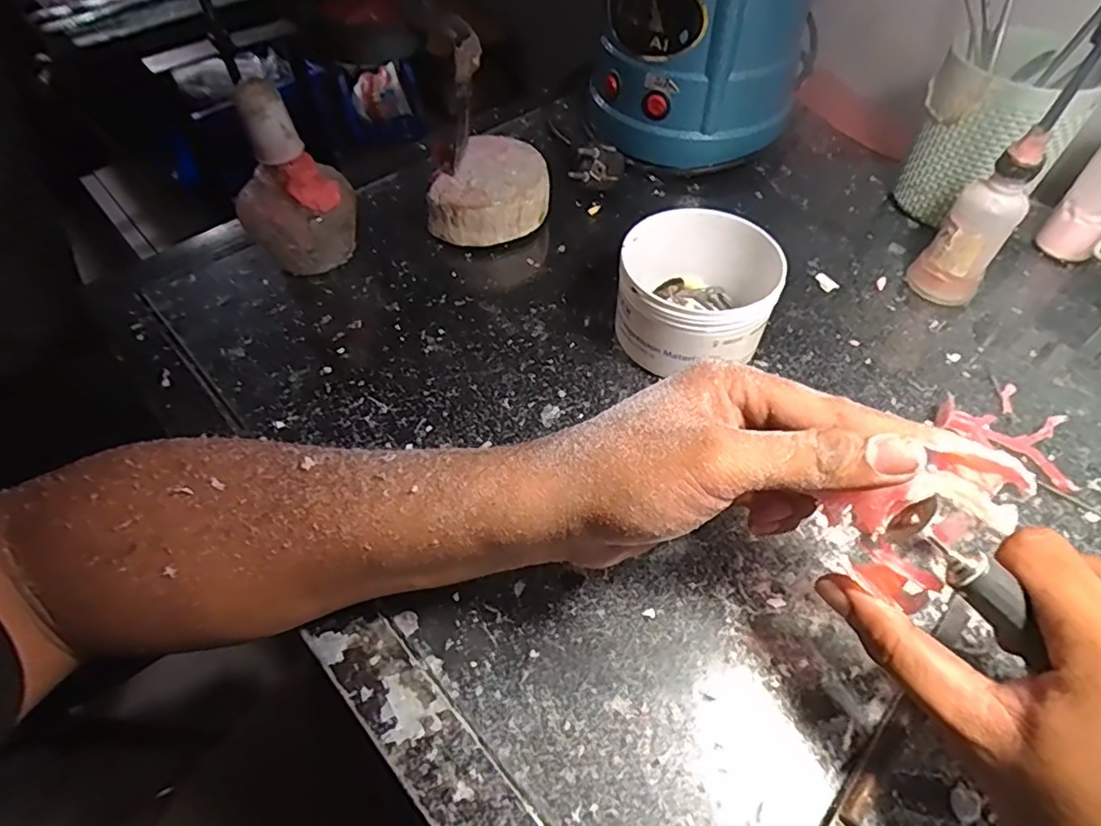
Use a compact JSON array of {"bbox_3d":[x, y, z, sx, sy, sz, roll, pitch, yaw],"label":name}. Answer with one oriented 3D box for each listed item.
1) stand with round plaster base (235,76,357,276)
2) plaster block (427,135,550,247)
[{"bbox_3d":[-0.171,-0.146,0.399,0.056,0.121,0.066,38,62,25],"label":"stand with round plaster base"},{"bbox_3d":[-0.043,-0.164,0.458,0.078,0.043,0.094,19,56,15],"label":"plaster block"}]

